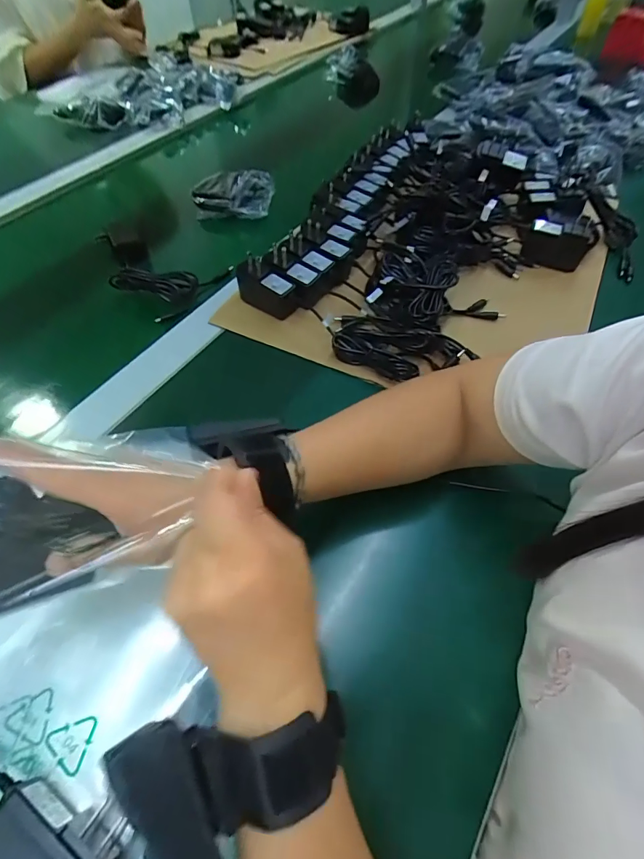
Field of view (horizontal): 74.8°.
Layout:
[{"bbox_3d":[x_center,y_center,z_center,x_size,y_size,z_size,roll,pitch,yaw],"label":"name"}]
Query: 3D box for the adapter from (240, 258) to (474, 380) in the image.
[{"bbox_3d":[0.021,-0.116,0.454,0.265,0.048,0.069,24,59,16],"label":"adapter"}]

